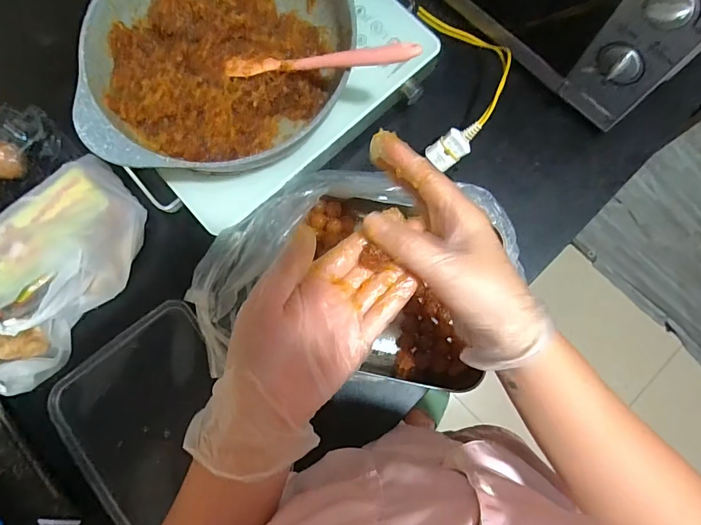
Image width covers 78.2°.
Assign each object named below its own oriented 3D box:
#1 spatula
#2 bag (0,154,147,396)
[{"bbox_3d":[-0.038,-0.199,0.434,0.228,0.018,0.030,11,77,30],"label":"spatula"},{"bbox_3d":[-0.355,0.010,0.498,0.142,0.076,0.270,35,82,9],"label":"bag"}]

